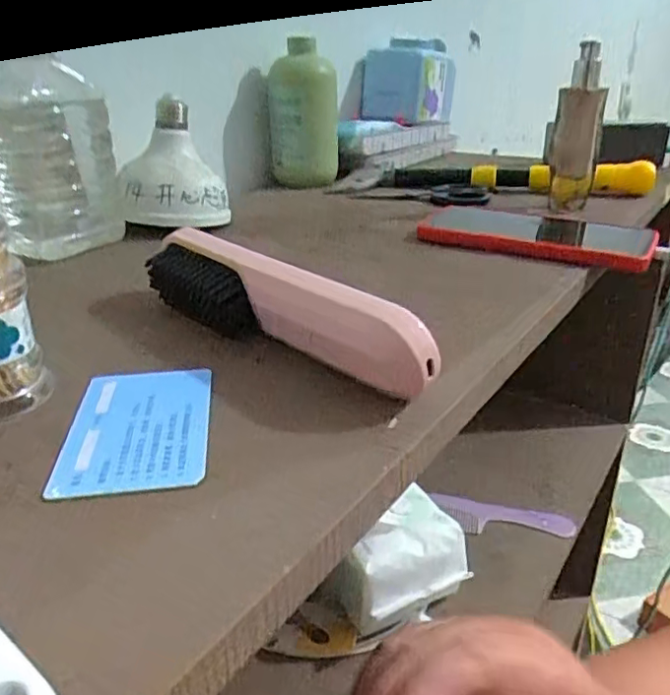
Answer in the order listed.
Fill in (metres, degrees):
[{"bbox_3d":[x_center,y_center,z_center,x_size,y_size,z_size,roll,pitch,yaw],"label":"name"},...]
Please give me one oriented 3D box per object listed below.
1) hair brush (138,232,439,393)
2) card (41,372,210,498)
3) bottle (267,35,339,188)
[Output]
[{"bbox_3d":[-0.035,-0.023,0.300,0.194,0.036,0.024,21,34,38],"label":"hair brush"},{"bbox_3d":[-0.078,0.030,0.246,0.054,0.004,0.084,-5,26,-8],"label":"card"},{"bbox_3d":[-0.033,-0.242,0.638,0.069,0.138,0.056,-3,26,-5],"label":"bottle"}]

